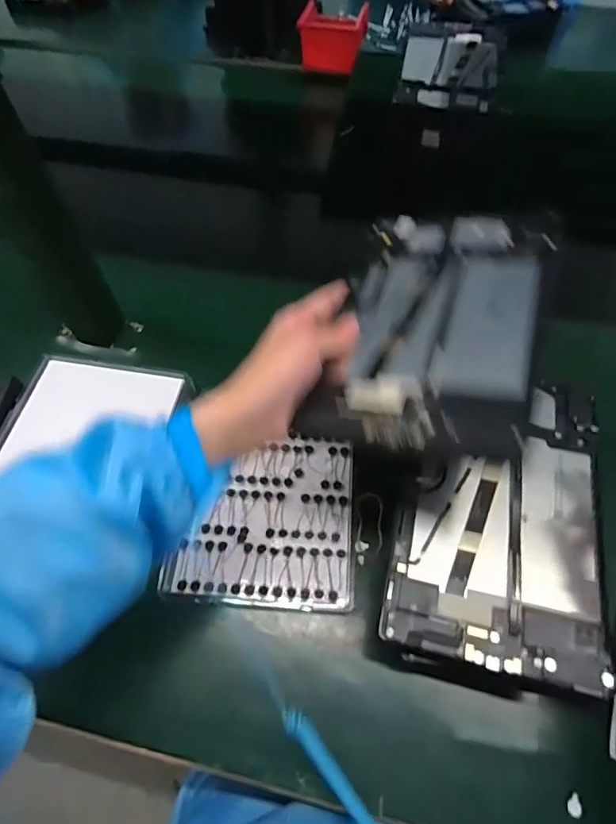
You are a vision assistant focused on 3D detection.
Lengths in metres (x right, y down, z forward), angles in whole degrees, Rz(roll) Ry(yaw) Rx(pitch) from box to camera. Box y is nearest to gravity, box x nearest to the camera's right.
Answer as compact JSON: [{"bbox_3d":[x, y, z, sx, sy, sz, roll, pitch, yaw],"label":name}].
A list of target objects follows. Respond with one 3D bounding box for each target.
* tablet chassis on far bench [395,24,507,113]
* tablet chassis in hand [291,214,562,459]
[{"bbox_3d":[0.208,-0.509,0.692,0.141,0.018,0.223,14,60,8],"label":"tablet chassis on far bench"},{"bbox_3d":[0.095,-0.075,0.347,0.144,0.008,0.241,5,54,25],"label":"tablet chassis in hand"}]

